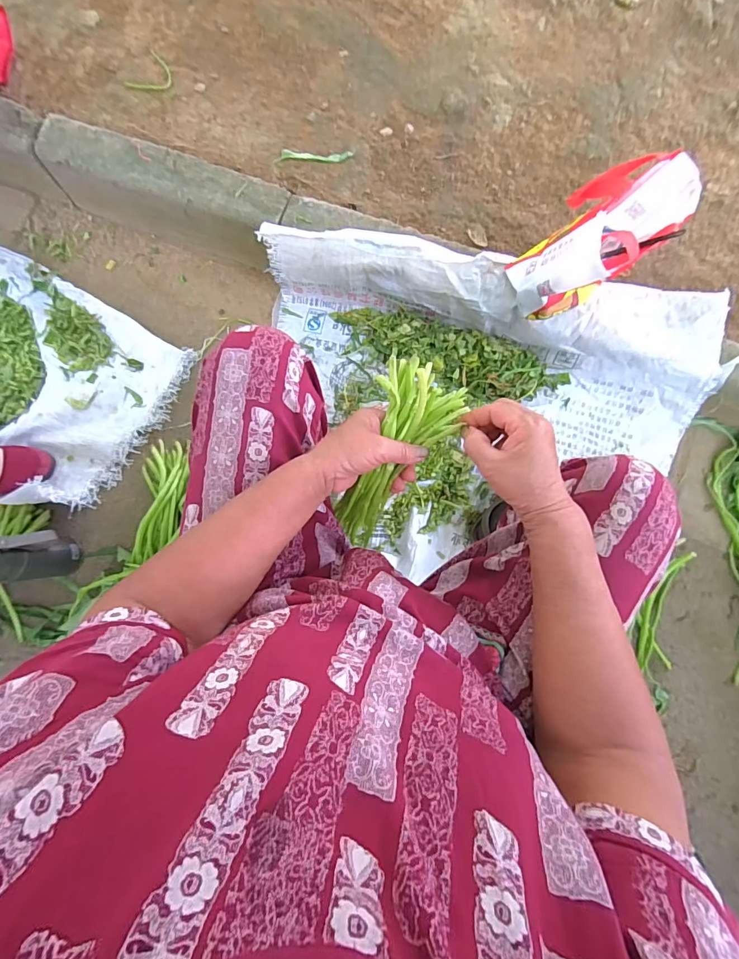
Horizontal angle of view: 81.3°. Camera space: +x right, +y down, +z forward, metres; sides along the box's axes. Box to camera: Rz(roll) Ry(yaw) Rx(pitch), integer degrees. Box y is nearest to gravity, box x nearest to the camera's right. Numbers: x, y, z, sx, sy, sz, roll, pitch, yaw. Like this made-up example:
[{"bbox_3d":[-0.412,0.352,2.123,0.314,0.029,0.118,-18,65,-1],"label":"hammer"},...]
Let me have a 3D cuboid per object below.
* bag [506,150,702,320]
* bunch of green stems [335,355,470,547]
[{"bbox_3d":[0.361,-0.380,0.688,0.248,0.186,0.153,-35,83,-6],"label":"bag"},{"bbox_3d":[0.025,-0.013,0.450,0.087,0.047,0.212,25,117,3],"label":"bunch of green stems"}]

